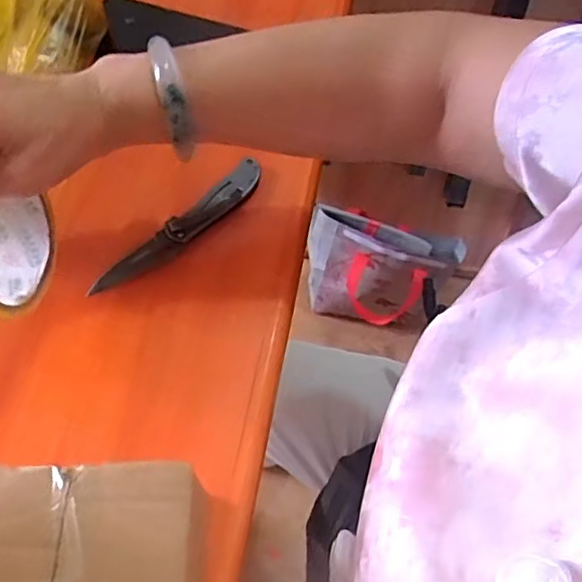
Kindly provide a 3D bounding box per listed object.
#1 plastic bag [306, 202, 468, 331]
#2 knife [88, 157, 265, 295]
[{"bbox_3d":[0.173,-0.035,1.121,0.252,0.213,0.159,21,62,9],"label":"plastic bag"},{"bbox_3d":[-0.076,-0.046,0.433,0.025,0.012,0.151,42,67,19],"label":"knife"}]

